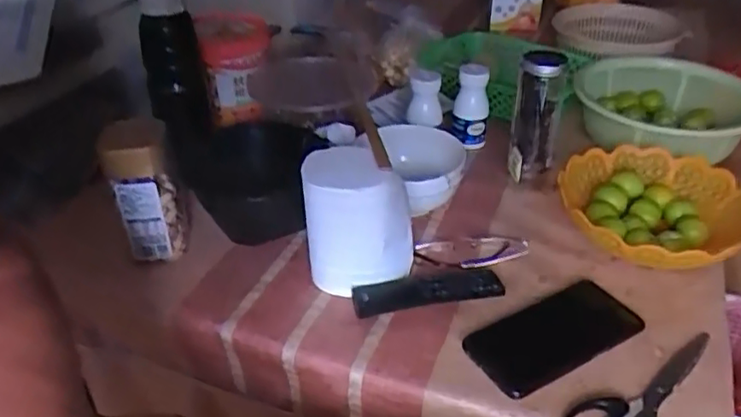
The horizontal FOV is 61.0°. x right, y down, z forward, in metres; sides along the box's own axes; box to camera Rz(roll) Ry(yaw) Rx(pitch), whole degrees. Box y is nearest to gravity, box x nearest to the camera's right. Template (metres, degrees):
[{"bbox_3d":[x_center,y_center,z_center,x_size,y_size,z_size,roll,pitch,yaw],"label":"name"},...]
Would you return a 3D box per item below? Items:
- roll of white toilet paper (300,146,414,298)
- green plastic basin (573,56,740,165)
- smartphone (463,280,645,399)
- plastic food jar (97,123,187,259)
[{"bbox_3d":[-0.010,0.011,0.625,0.100,0.128,0.092,0,35,4],"label":"roll of white toilet paper"},{"bbox_3d":[0.392,-0.130,0.846,0.208,0.075,0.233,8,36,13],"label":"green plastic basin"},{"bbox_3d":[0.169,0.115,0.578,0.161,0.011,0.076,-20,38,-23],"label":"smartphone"},{"bbox_3d":[-0.231,-0.015,0.655,0.063,0.151,0.059,-6,35,-8],"label":"plastic food jar"}]

